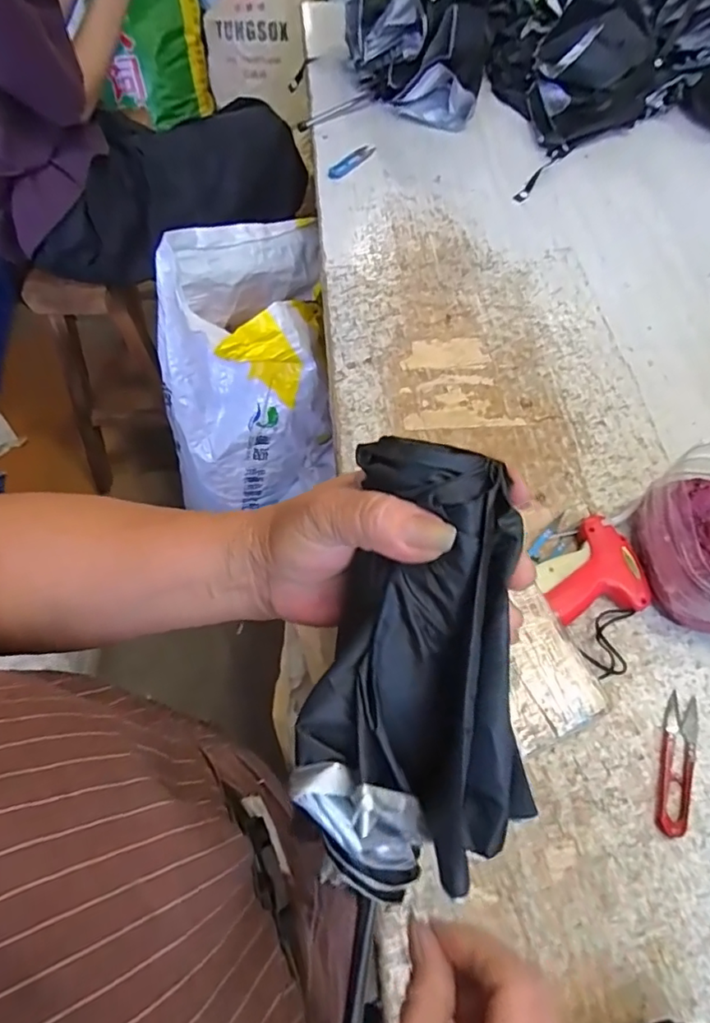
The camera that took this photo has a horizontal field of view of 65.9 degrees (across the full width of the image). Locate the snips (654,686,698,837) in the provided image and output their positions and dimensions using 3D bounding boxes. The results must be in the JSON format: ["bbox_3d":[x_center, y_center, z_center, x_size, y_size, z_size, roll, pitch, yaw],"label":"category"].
[{"bbox_3d":[0.271,0.209,0.458,0.028,0.008,0.115,21,59,10],"label":"snips"}]

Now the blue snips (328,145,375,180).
[{"bbox_3d":[-0.002,-0.587,0.916,0.033,0.008,0.124,32,62,16],"label":"blue snips"}]

